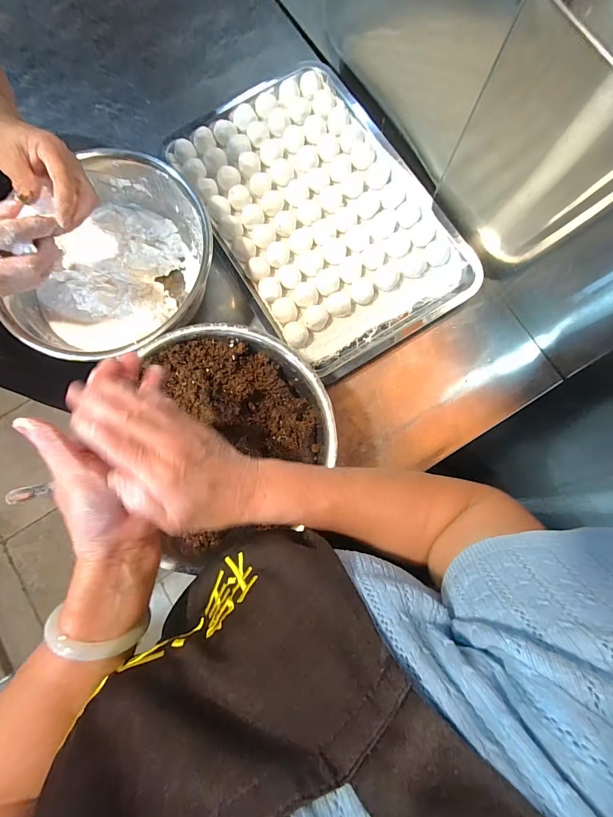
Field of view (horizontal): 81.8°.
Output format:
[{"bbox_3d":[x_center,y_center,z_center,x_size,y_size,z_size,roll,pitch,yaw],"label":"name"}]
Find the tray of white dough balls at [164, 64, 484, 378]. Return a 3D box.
[{"bbox_3d":[0.018,-0.278,0.506,0.273,0.027,0.429,-31,82,-5],"label":"tray of white dough balls"}]

